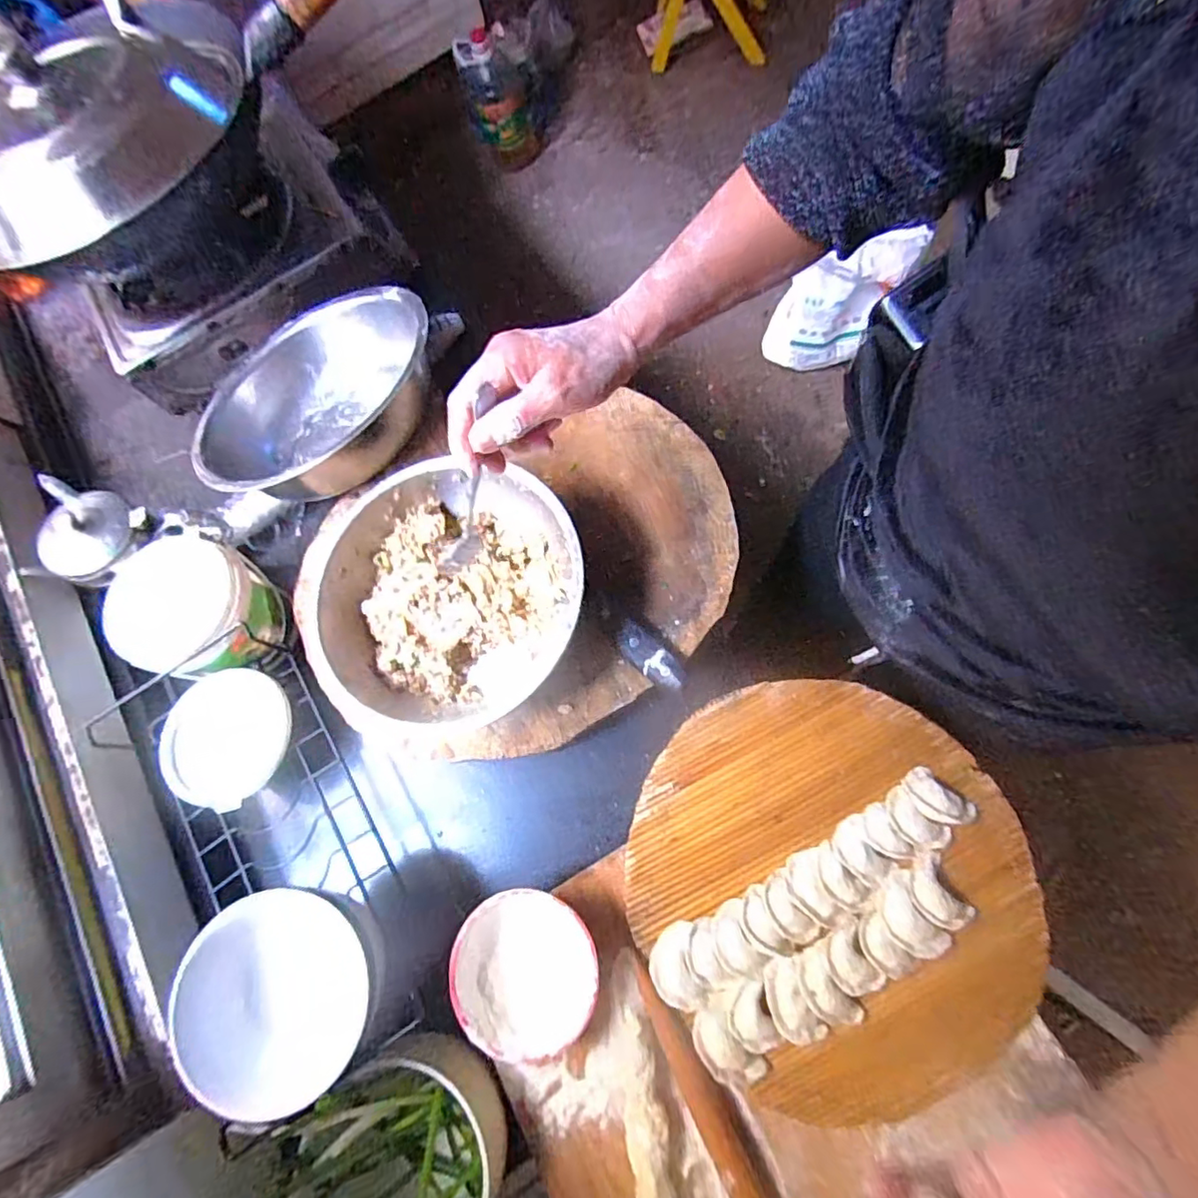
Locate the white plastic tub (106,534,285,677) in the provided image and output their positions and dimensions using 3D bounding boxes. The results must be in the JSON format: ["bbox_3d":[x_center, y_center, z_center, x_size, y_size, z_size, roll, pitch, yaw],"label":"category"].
[{"bbox_3d":[-0.403,0.011,0.580,0.132,0.076,0.134,-2,73,7],"label":"white plastic tub"}]

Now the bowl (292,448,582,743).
[{"bbox_3d":[-0.136,0.000,0.517,0.244,0.086,0.227,-44,73,-6],"label":"bowl"}]

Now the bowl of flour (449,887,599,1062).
[{"bbox_3d":[-0.061,0.296,0.471,0.114,0.050,0.110,-2,73,7],"label":"bowl of flour"}]

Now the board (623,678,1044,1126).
[{"bbox_3d":[0.195,0.226,0.489,0.305,0.033,0.318,-1,74,2],"label":"board"}]

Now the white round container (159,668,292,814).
[{"bbox_3d":[-0.358,0.132,0.558,0.103,0.033,0.127,-3,74,1],"label":"white round container"}]

